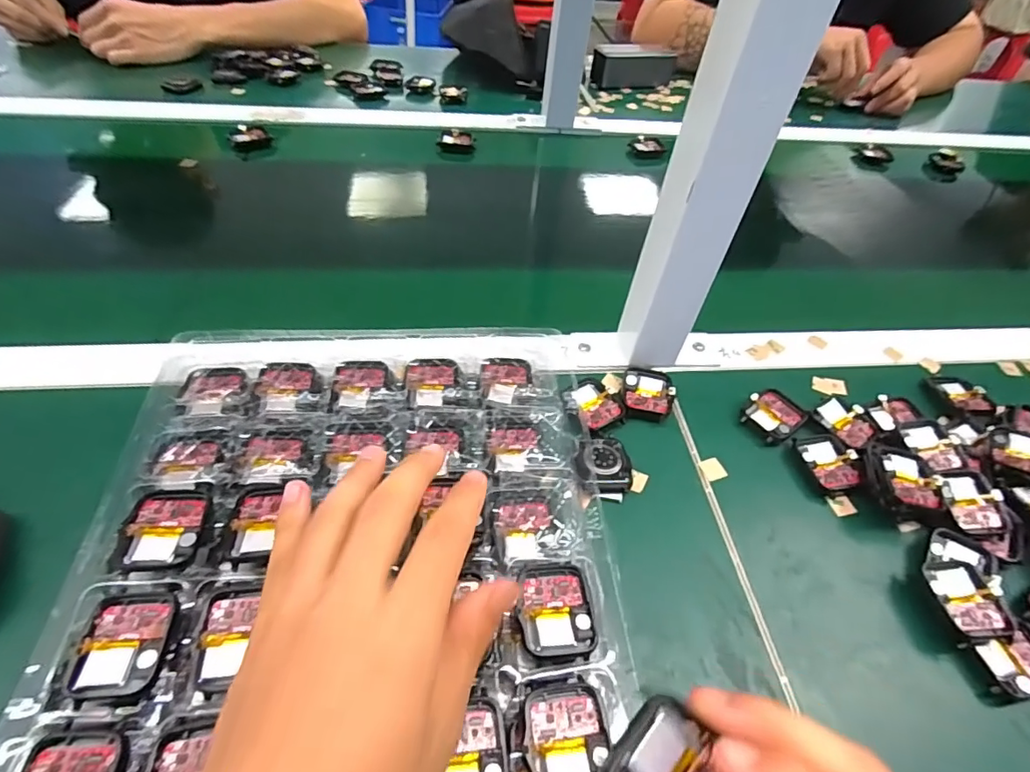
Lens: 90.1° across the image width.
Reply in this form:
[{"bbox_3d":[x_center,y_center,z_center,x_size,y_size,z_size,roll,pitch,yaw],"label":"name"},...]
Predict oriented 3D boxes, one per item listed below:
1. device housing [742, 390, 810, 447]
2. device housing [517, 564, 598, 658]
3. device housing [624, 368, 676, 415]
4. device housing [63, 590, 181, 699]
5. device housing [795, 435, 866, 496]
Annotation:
[{"bbox_3d":[0.193,0.021,0.385,0.044,0.009,0.037,-22,54,-22],"label":"device housing"},{"bbox_3d":[0.020,0.112,0.259,0.036,0.005,0.044,-2,52,-7],"label":"device housing"},{"bbox_3d":[0.101,0.003,0.389,0.037,0.009,0.042,7,49,1],"label":"device housing"},{"bbox_3d":[-0.176,0.115,0.233,0.036,0.009,0.043,1,49,-4],"label":"device housing"},{"bbox_3d":[0.221,0.054,0.361,0.036,0.009,0.043,-6,50,-10],"label":"device housing"}]

